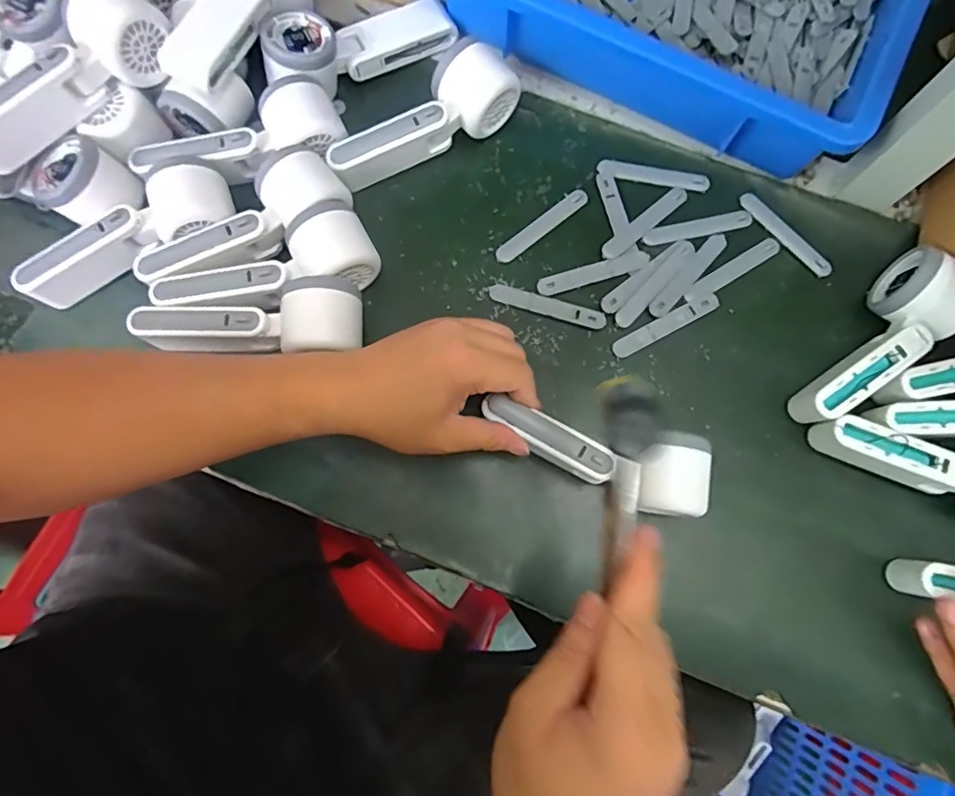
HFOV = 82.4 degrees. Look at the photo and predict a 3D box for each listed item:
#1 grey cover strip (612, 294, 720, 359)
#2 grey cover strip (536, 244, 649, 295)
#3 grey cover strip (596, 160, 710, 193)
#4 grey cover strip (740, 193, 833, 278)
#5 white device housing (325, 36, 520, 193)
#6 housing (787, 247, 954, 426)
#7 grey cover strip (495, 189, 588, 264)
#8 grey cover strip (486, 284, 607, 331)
[{"bbox_3d":[0.155,-0.060,0.445,0.096,0.004,0.015,-27,79,-7],"label":"grey cover strip"},{"bbox_3d":[0.097,-0.105,0.453,0.095,0.004,0.019,-20,79,-6],"label":"grey cover strip"},{"bbox_3d":[0.152,-0.193,0.471,0.095,0.004,0.016,10,77,1],"label":"grey cover strip"},{"bbox_3d":[0.261,-0.139,0.462,0.018,0.004,0.094,-41,81,-10],"label":"grey cover strip"},{"bbox_3d":[-0.046,-0.228,0.455,0.160,0.064,0.054,-36,81,-9],"label":"white device housing"},{"bbox_3d":[0.307,-0.048,0.422,0.158,0.058,0.065,-36,81,-9],"label":"housing"},{"bbox_3d":[0.055,-0.146,0.464,0.095,0.004,0.015,-37,81,-9],"label":"grey cover strip"},{"bbox_3d":[0.058,-0.076,0.450,0.096,0.004,0.014,16,77,2],"label":"grey cover strip"}]

